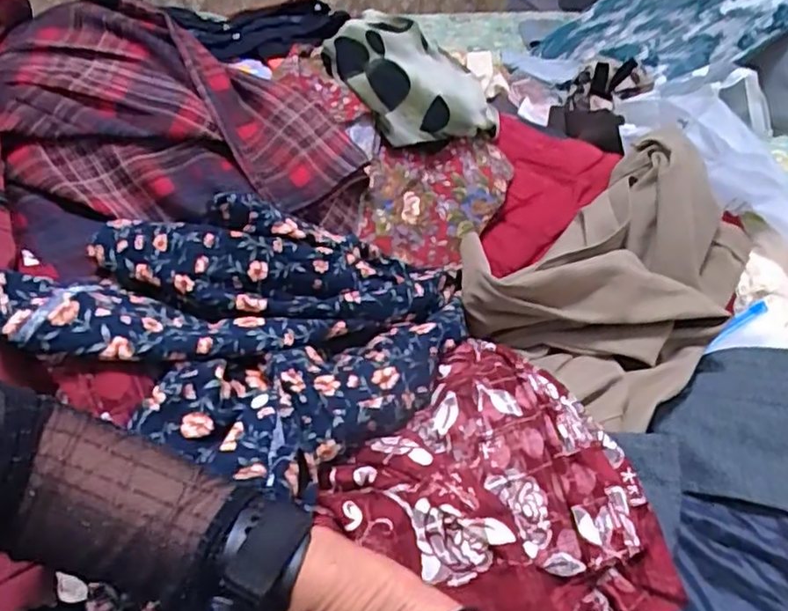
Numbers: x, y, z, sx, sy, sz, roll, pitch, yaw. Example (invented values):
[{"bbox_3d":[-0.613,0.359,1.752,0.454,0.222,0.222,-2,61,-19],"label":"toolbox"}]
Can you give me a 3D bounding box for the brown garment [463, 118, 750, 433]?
[{"bbox_3d":[0.218,-0.053,0.641,0.199,0.094,0.308,29,45,29],"label":"brown garment"}]

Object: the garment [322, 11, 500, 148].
[{"bbox_3d":[0.022,-0.243,0.744,0.185,0.083,0.193,9,39,7],"label":"garment"}]

